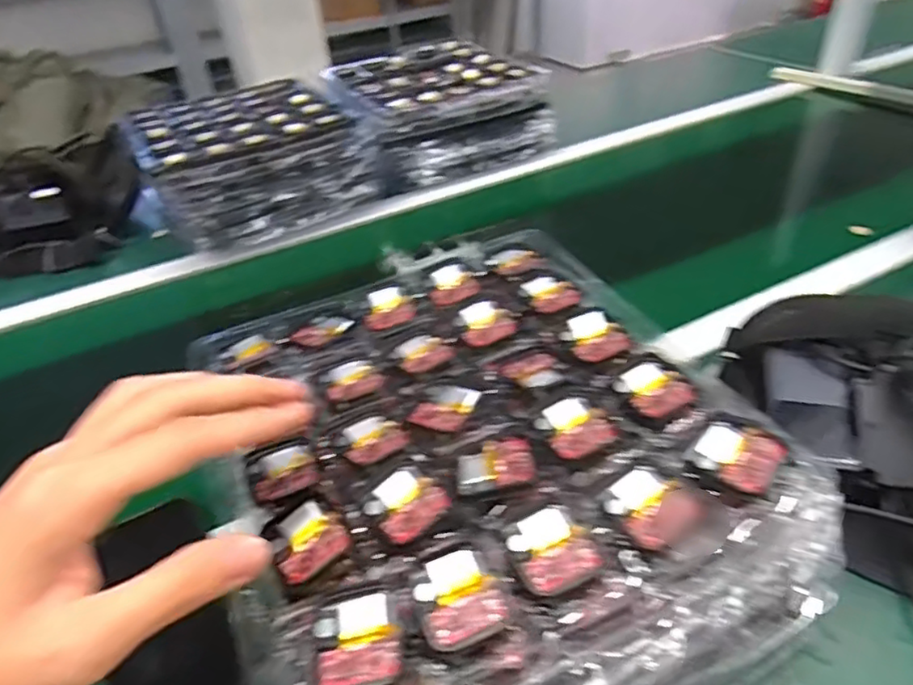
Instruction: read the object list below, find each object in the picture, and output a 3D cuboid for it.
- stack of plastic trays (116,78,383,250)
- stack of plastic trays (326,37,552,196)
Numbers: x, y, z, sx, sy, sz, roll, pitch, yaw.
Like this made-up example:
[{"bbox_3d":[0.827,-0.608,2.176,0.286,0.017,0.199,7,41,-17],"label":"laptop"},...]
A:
[{"bbox_3d":[-0.292,-0.261,0.902,0.278,0.116,0.274,-24,42,-23],"label":"stack of plastic trays"},{"bbox_3d":[-0.044,-0.362,1.000,0.294,0.113,0.264,-19,40,-17],"label":"stack of plastic trays"}]

